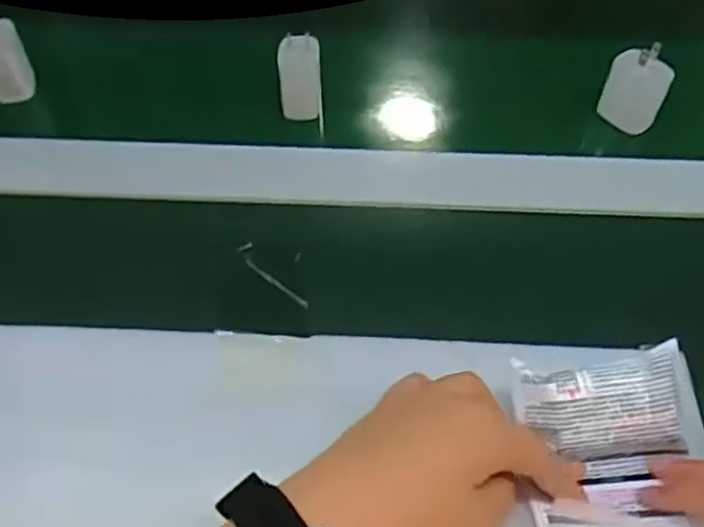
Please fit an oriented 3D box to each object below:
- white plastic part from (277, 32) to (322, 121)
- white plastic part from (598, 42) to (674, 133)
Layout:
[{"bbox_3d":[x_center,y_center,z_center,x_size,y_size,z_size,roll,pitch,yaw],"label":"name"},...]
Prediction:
[{"bbox_3d":[-0.038,-0.137,0.531,0.031,0.067,0.007,-13,42,-14],"label":"white plastic part"},{"bbox_3d":[0.210,-0.129,0.524,0.043,0.063,0.009,17,34,15],"label":"white plastic part"}]

